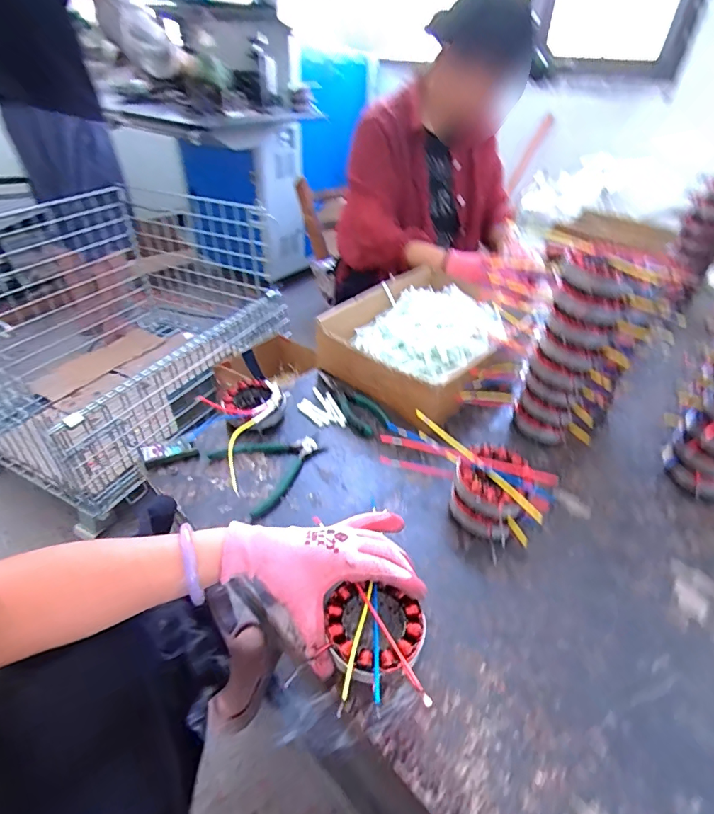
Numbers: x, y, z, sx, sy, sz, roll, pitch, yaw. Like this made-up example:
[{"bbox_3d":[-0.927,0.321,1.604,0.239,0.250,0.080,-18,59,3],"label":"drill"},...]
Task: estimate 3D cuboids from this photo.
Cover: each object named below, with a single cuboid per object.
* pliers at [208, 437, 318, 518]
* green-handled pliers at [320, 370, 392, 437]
[{"bbox_3d":[-0.108,0.071,0.576,0.120,0.013,0.113,-28,48,-30],"label":"pliers"},{"bbox_3d":[-0.009,-0.008,0.685,0.054,0.016,0.148,-23,46,-26],"label":"green-handled pliers"}]

